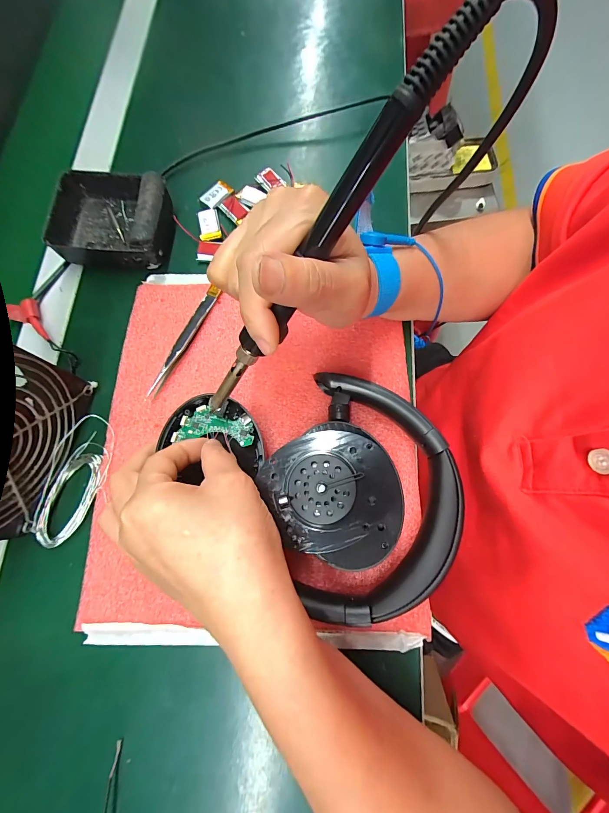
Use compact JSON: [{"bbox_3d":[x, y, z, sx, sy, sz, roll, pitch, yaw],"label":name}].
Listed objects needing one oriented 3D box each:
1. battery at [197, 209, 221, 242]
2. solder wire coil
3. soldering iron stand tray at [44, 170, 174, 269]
[{"bbox_3d":[-0.088,-0.169,0.304,0.019,0.004,0.032,-13,75,0],"label":"battery"},{"bbox_3d":[-0.168,0.054,0.239,0.041,0.011,0.093,24,78,9],"label":"solder wire coil"},{"bbox_3d":[-0.170,-0.166,0.289,0.096,0.034,0.083,-1,75,3],"label":"soldering iron stand tray"}]

